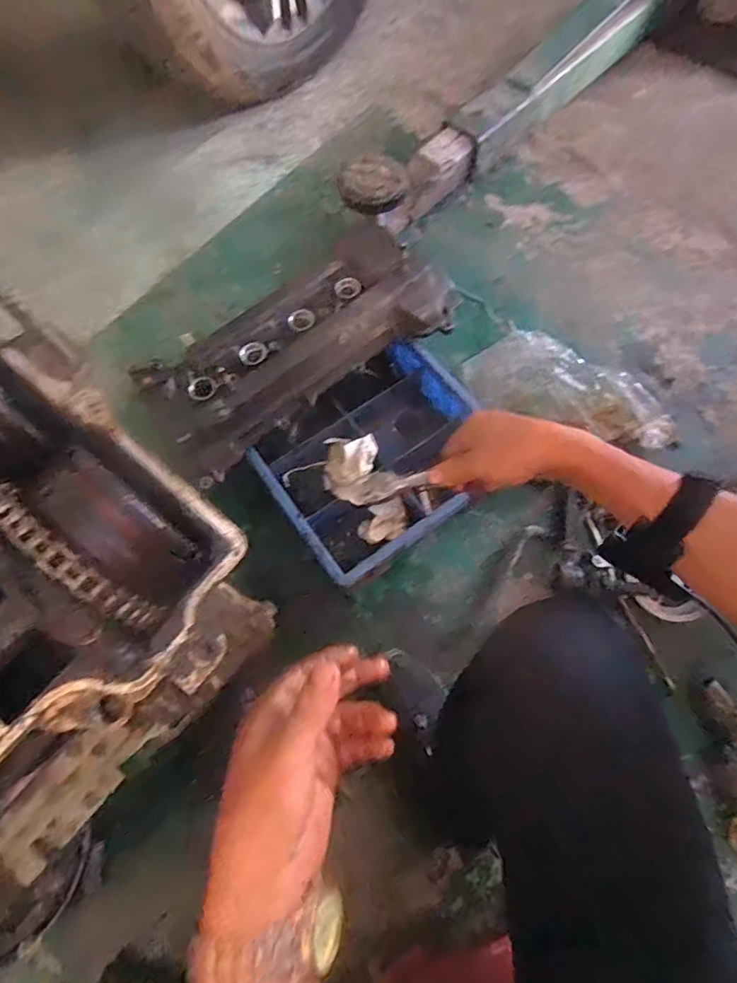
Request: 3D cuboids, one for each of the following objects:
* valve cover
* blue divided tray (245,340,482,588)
[{"bbox_3d":[-0.103,-0.214,0.758,0.454,0.084,0.188,-34,71,-11],"label":"valve cover"},{"bbox_3d":[0.020,-0.048,0.792,0.322,0.042,0.254,-37,91,-9],"label":"blue divided tray"}]

